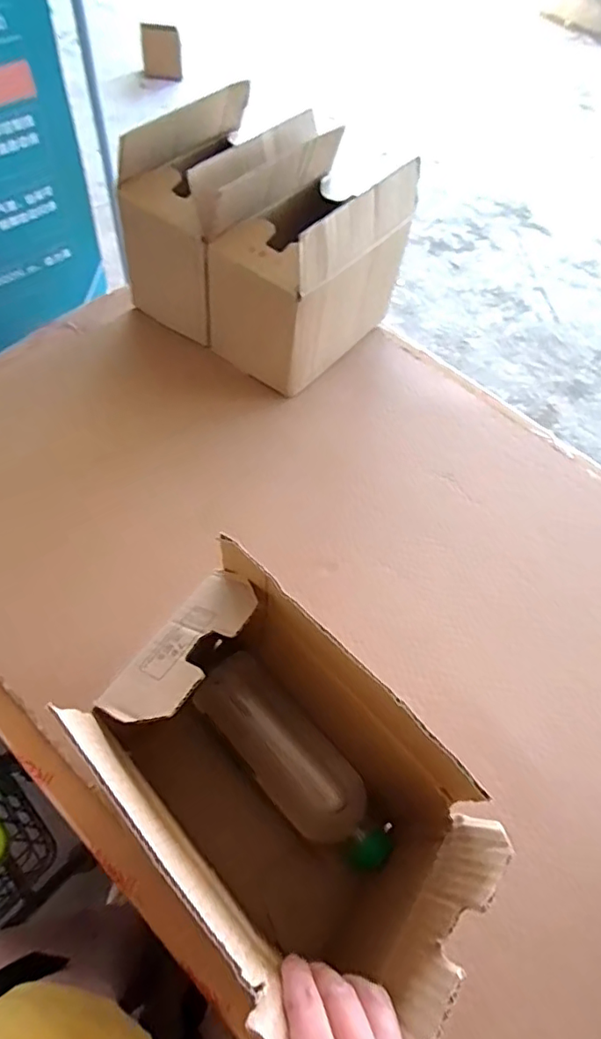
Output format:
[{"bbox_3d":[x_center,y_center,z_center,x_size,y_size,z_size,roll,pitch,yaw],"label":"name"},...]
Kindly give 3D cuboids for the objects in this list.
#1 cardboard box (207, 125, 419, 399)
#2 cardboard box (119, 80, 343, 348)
[{"bbox_3d":[0.013,-0.313,0.677,0.143,0.208,0.220,40,63,16],"label":"cardboard box"},{"bbox_3d":[-0.096,-0.382,0.700,0.151,0.210,0.223,39,63,16],"label":"cardboard box"}]

